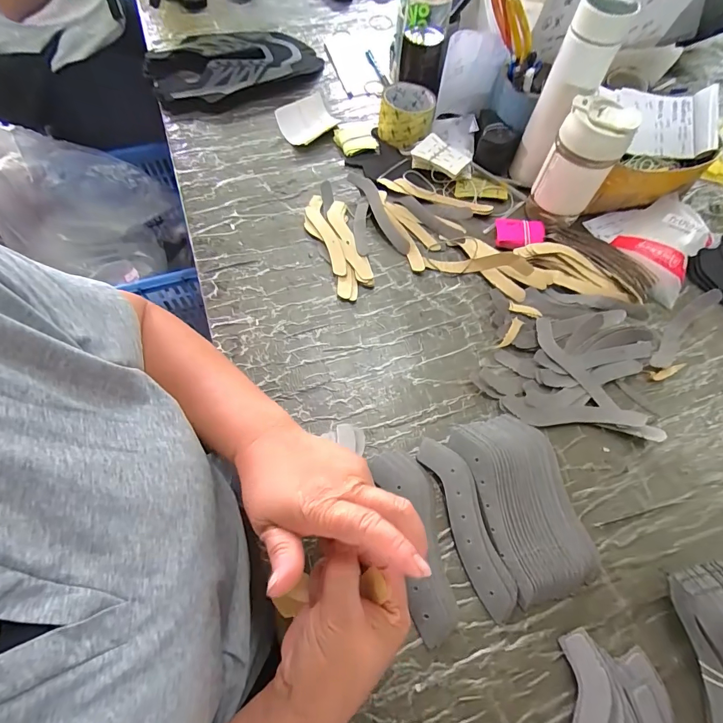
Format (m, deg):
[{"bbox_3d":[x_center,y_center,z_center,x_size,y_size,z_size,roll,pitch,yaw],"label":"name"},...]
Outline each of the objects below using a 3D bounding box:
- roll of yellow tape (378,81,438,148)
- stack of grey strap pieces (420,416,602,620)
[{"bbox_3d":[0.075,-0.404,0.650,0.085,0.057,0.093,1,63,-1],"label":"roll of yellow tape"},{"bbox_3d":[0.151,0.141,0.393,0.130,0.029,0.172,-13,64,-8],"label":"stack of grey strap pieces"}]

